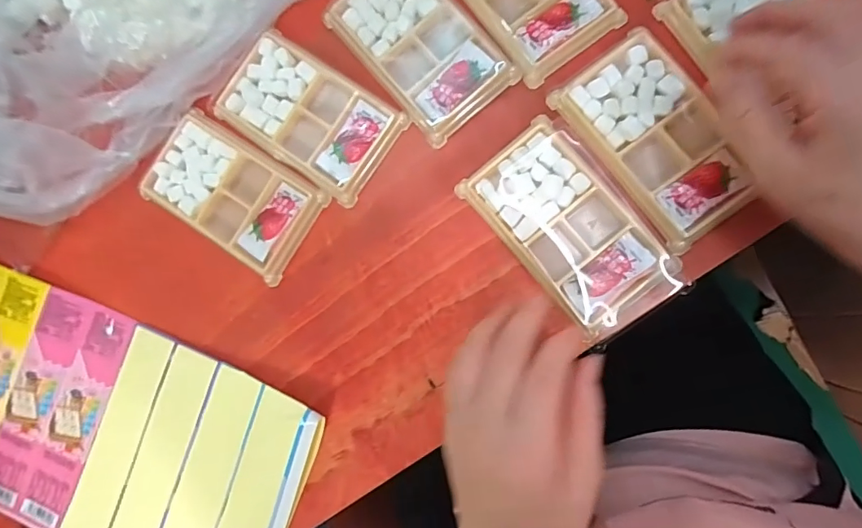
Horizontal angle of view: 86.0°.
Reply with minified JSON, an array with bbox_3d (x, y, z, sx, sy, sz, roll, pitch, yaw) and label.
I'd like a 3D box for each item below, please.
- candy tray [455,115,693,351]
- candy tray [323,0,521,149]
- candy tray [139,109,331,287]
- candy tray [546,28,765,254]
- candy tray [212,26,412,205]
[{"bbox_3d":[0.097,-0.023,0.309,0.080,0.014,0.144,-41,83,4],"label":"candy tray"},{"bbox_3d":[-0.011,-0.161,0.339,0.077,0.015,0.136,-42,83,3],"label":"candy tray"},{"bbox_3d":[-0.152,-0.054,0.347,0.132,0.008,0.077,33,91,8],"label":"candy tray"},{"bbox_3d":[0.150,-0.084,0.302,0.077,0.015,0.132,-37,83,4],"label":"candy tray"},{"bbox_3d":[-0.091,-0.113,0.343,0.133,0.009,0.078,35,92,8],"label":"candy tray"}]

